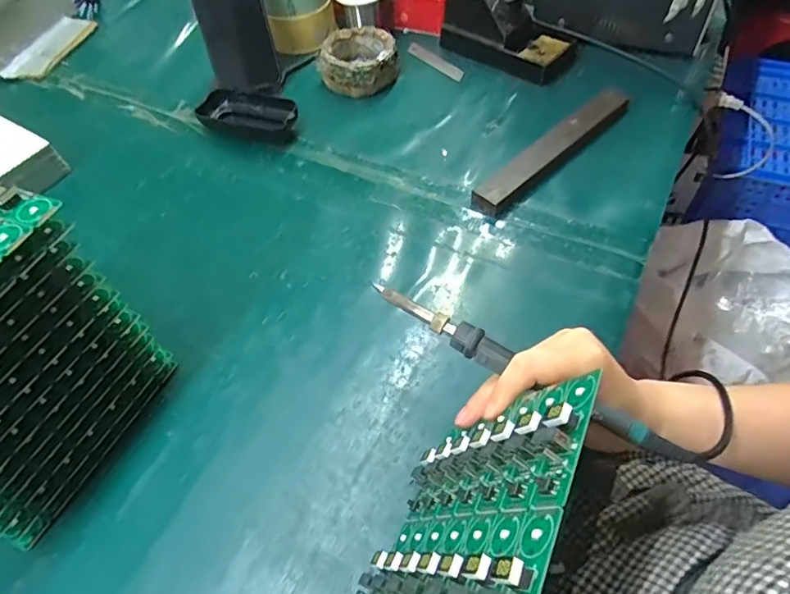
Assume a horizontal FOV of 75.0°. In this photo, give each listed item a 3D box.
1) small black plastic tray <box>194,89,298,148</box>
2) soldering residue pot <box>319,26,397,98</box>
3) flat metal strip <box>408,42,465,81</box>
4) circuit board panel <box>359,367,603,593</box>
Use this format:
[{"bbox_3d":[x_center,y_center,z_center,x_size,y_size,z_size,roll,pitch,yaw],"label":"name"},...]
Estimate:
[{"bbox_3d":[-0.160,-0.200,0.570,0.117,0.026,0.052,15,58,14],"label":"small black plastic tray"},{"bbox_3d":[-0.042,-0.273,0.604,0.081,0.045,0.078,-2,55,3],"label":"soldering residue pot"},{"bbox_3d":[0.050,-0.289,0.634,0.019,0.008,0.102,-34,60,-18],"label":"flat metal strip"},{"bbox_3d":[0.032,0.108,0.259,0.013,0.144,0.130,36,57,-6],"label":"circuit board panel"}]

